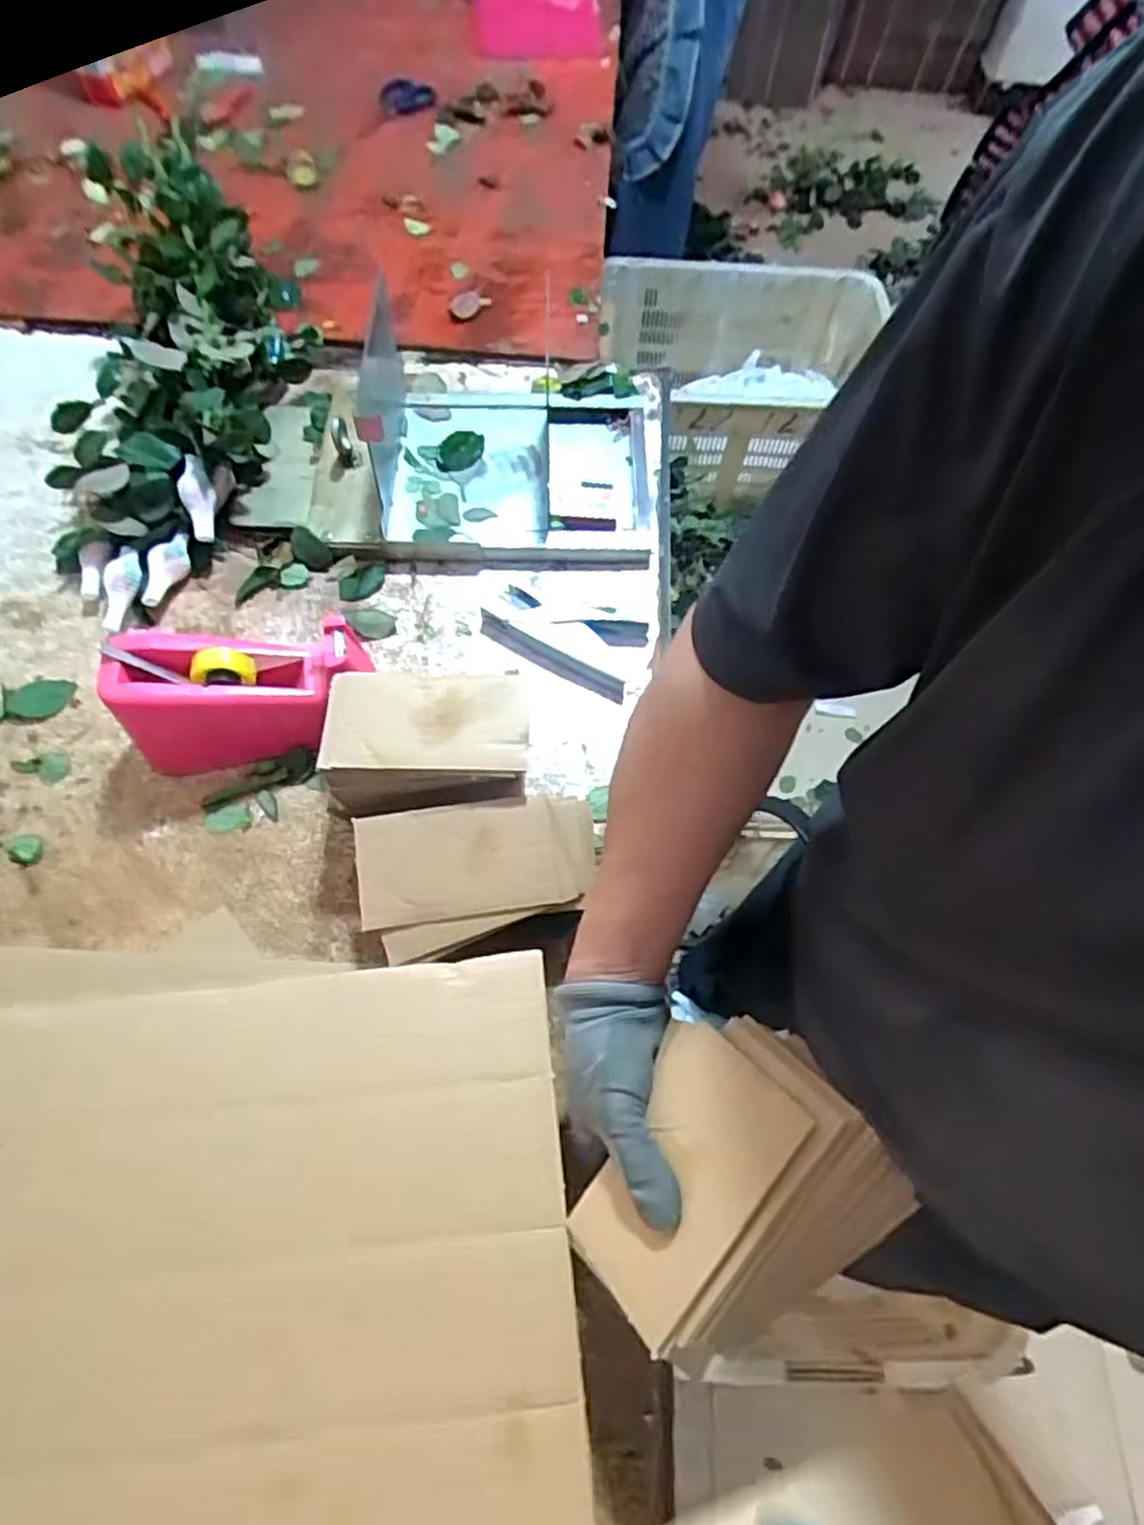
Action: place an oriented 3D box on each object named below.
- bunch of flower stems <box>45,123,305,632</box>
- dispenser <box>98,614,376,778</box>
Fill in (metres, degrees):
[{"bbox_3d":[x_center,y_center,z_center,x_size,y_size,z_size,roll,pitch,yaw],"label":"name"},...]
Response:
[{"bbox_3d":[-0.437,-0.460,0.809,0.232,0.115,0.671,-9,64,-6],"label":"bunch of flower stems"},{"bbox_3d":[-0.264,-0.056,0.621,0.200,0.104,0.078,-7,64,-5],"label":"dispenser"}]

